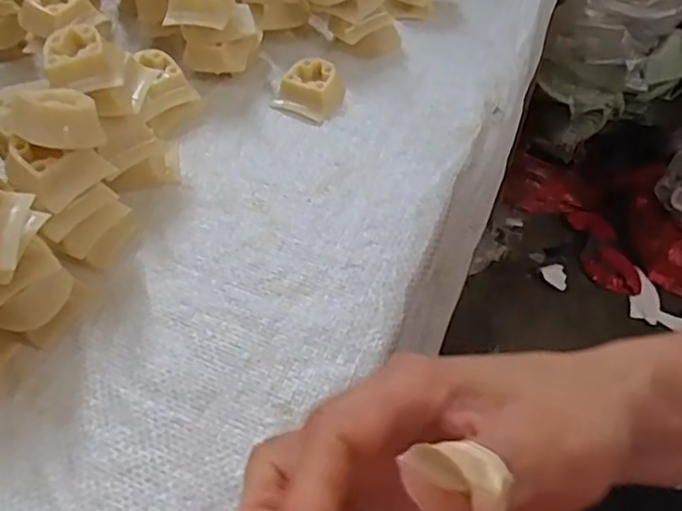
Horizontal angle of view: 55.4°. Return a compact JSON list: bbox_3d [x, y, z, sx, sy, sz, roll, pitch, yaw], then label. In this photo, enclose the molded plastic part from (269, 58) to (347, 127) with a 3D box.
[{"bbox_3d":[-0.019,-0.106,0.415,0.039,0.019,0.039,23,54,17],"label":"molded plastic part"}]

